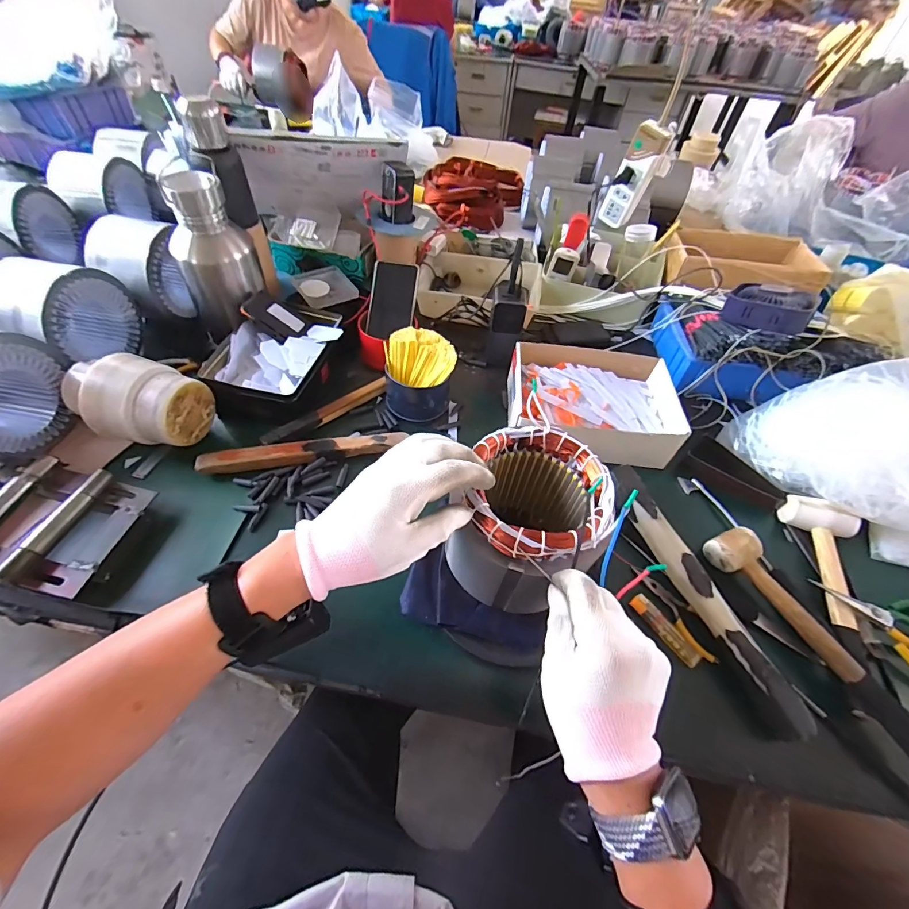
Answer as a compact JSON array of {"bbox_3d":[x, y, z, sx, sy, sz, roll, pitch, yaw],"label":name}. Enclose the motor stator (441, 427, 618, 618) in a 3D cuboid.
[{"bbox_3d":[0.072,0.073,0.422,0.122,0.161,0.135,19,53,9],"label":"motor stator"}]

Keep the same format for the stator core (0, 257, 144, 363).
[{"bbox_3d":[-0.569,-0.205,0.592,0.106,0.124,0.155,10,53,3],"label":"stator core"}]

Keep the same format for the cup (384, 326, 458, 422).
[{"bbox_3d":[-0.053,-0.123,0.623,0.103,0.097,0.103,1,53,-4],"label":"cup"}]

